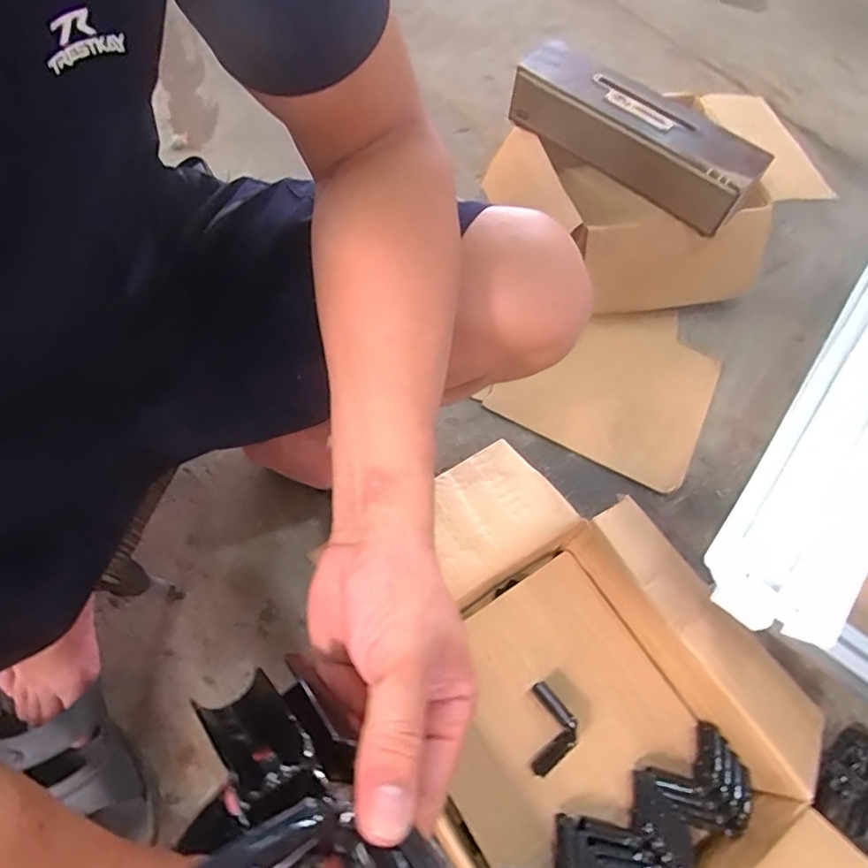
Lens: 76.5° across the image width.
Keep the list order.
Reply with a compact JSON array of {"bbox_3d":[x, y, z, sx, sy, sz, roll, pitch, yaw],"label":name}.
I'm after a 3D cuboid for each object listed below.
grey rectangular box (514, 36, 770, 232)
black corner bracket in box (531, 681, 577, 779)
[{"bbox_3d":[0.293,-0.451,0.826,0.386,0.083,0.115,39,66,15],"label":"grey rectangular box"},{"bbox_3d":[0.124,0.306,0.571,0.039,0.034,0.083,5,63,-2],"label":"black corner bracket in box"}]

